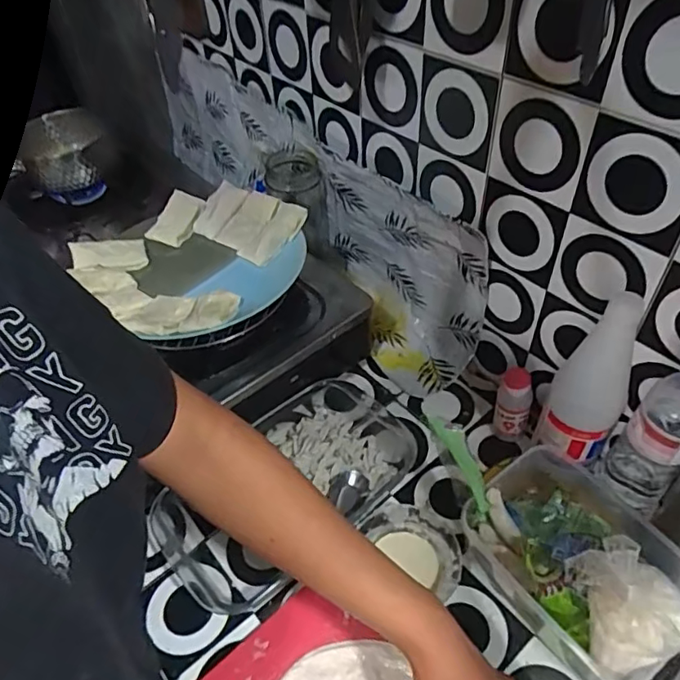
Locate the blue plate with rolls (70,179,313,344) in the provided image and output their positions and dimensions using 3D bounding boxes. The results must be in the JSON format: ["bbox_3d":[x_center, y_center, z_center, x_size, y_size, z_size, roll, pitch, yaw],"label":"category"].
[{"bbox_3d":[-0.168,-0.102,0.688,0.243,0.048,0.256,-2,46,2],"label":"blue plate with rolls"}]

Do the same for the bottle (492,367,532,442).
[{"bbox_3d":[0.205,0.077,0.660,0.043,0.101,0.038,20,51,22],"label":"bottle"}]

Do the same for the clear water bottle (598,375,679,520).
[{"bbox_3d":[0.317,0.101,0.550,0.065,0.209,0.064,32,56,30],"label":"clear water bottle"}]

